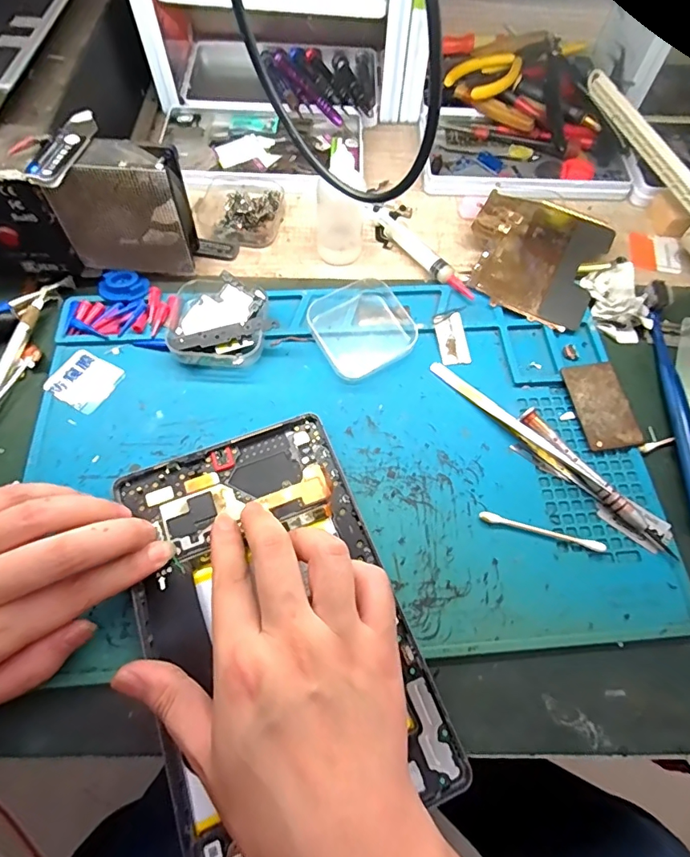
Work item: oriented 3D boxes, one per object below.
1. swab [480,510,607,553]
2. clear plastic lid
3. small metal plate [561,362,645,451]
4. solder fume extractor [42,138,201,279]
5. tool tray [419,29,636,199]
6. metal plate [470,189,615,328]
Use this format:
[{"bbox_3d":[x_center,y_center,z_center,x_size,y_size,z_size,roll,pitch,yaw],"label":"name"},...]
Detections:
[{"bbox_3d":[0.115,0.060,0.275,0.071,0.004,0.006,15,65,5],"label":"swab"},{"bbox_3d":[0.012,-0.074,0.334,0.069,0.009,0.070,-29,69,-15],"label":"clear plastic lid"},{"bbox_3d":[0.169,-0.015,0.311,0.035,0.005,0.060,-9,65,-6],"label":"small metal plate"},{"bbox_3d":[-0.146,-0.146,0.317,0.079,0.079,0.032,1,64,-2],"label":"solder fume extractor"},{"bbox_3d":[0.166,-0.288,0.433,0.182,0.044,0.197,5,64,1],"label":"tool tray"},{"bbox_3d":[0.144,-0.132,0.363,0.100,0.006,0.108,26,66,10],"label":"metal plate"}]

